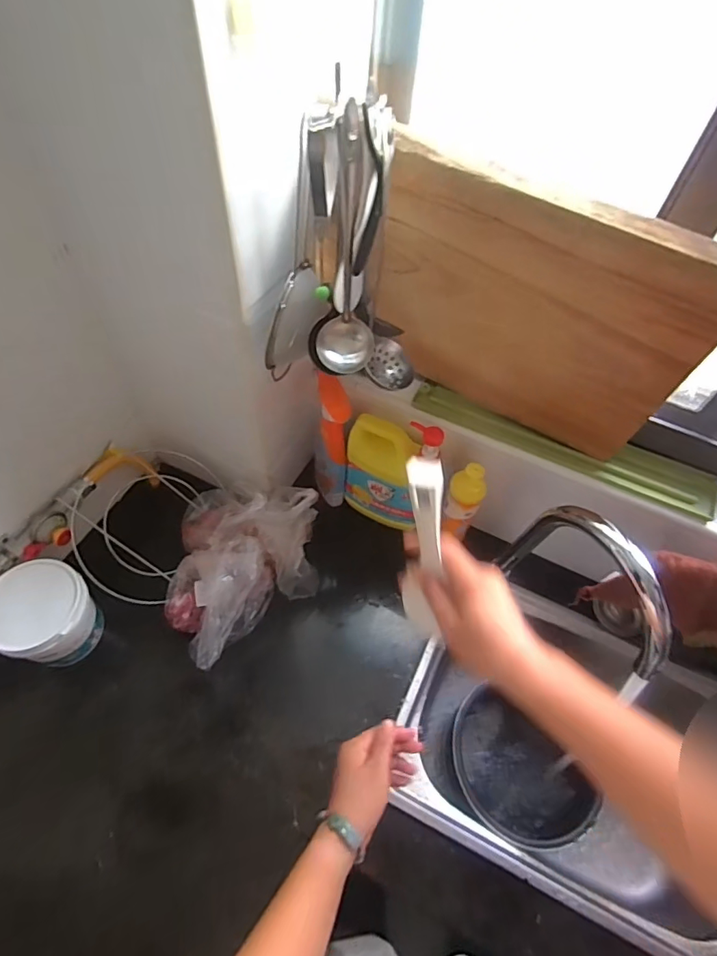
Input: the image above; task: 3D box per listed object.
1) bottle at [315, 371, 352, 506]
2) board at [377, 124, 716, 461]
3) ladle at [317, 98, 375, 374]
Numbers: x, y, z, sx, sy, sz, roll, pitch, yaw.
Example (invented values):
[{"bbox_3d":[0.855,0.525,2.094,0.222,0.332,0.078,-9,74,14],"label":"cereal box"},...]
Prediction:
[{"bbox_3d":[-0.044,-0.060,0.820,0.048,0.278,0.084,-7,57,-8],"label":"bottle"},{"bbox_3d":[0.197,-0.185,0.613,0.370,0.330,0.021,27,68,11],"label":"board"},{"bbox_3d":[-0.008,-0.208,0.480,0.060,0.225,0.062,10,56,3],"label":"ladle"}]

